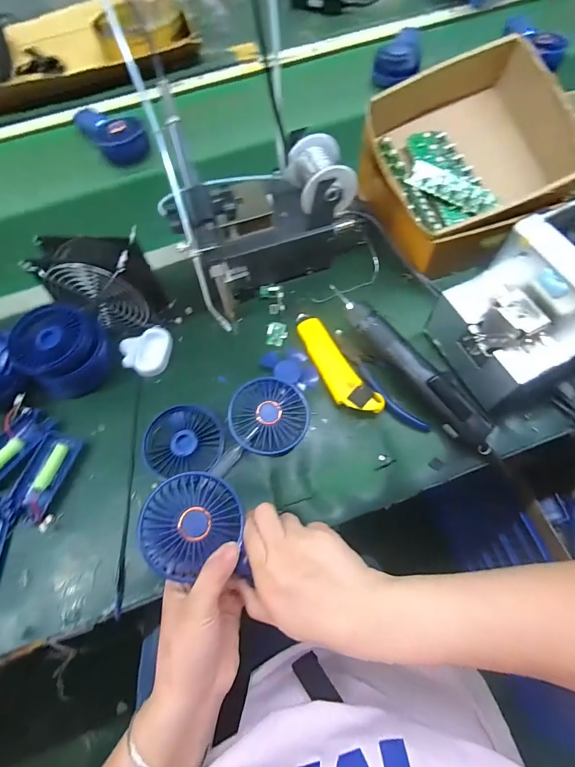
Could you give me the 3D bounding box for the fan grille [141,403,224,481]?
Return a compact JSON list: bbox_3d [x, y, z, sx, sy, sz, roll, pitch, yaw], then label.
[{"bbox_3d":[-0.114,0.062,0.424,0.085,0.013,0.079,-2,63,3],"label":"fan grille"}]

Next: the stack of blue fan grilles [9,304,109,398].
[{"bbox_3d":[-0.262,-0.038,0.447,0.103,0.055,0.091,34,70,19],"label":"stack of blue fan grilles"}]

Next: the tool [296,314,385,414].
[{"bbox_3d":[0.051,-0.024,0.451,0.043,0.022,0.156,-29,64,-10],"label":"tool"}]

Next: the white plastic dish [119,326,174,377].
[{"bbox_3d":[-0.177,-0.041,0.476,0.057,0.021,0.063,7,63,8],"label":"white plastic dish"}]

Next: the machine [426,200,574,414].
[{"bbox_3d":[0.261,-0.076,0.390,0.178,0.152,0.130,-25,64,-9],"label":"machine"}]

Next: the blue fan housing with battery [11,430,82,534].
[{"bbox_3d":[-0.263,0.102,0.413,0.050,0.014,0.096,6,63,7],"label":"blue fan housing with battery"}]

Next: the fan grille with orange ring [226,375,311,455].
[{"bbox_3d":[-0.020,0.035,0.415,0.084,0.023,0.080,21,66,14],"label":"fan grille with orange ring"}]

